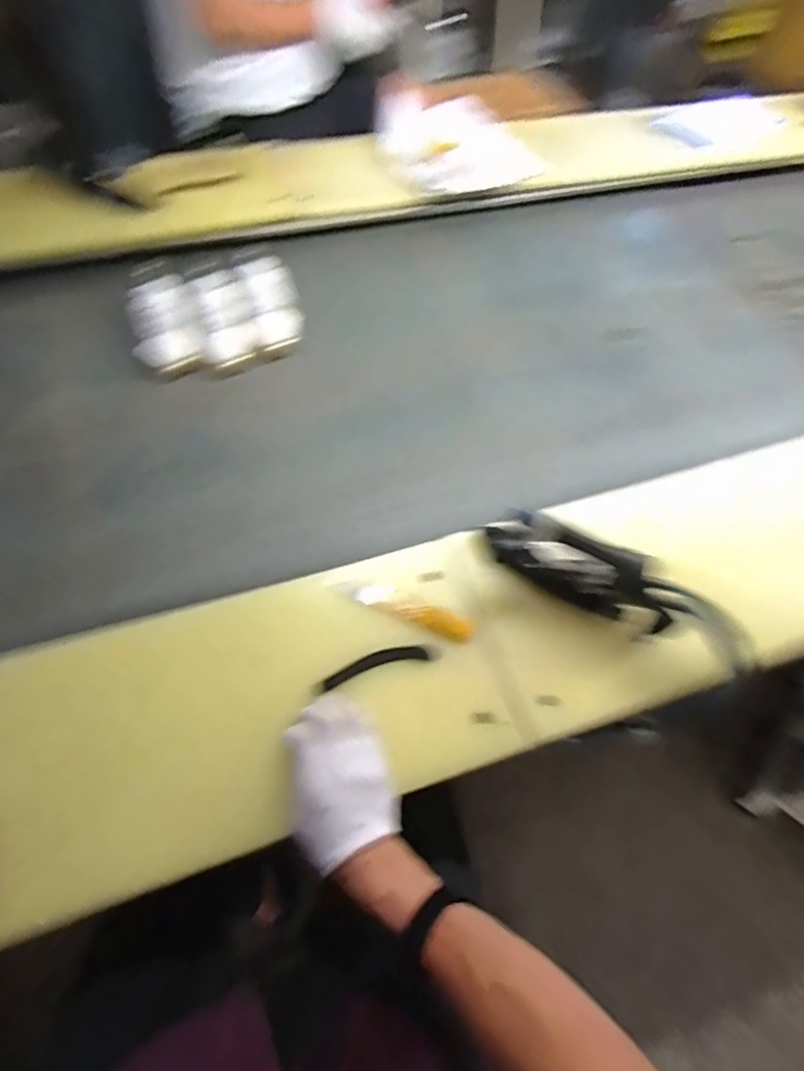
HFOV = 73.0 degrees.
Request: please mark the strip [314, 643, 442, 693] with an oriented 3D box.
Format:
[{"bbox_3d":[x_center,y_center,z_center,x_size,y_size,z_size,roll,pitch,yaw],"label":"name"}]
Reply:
[{"bbox_3d":[-0.028,0.146,0.615,0.140,0.008,0.031,-16,62,-14],"label":"strip"}]

